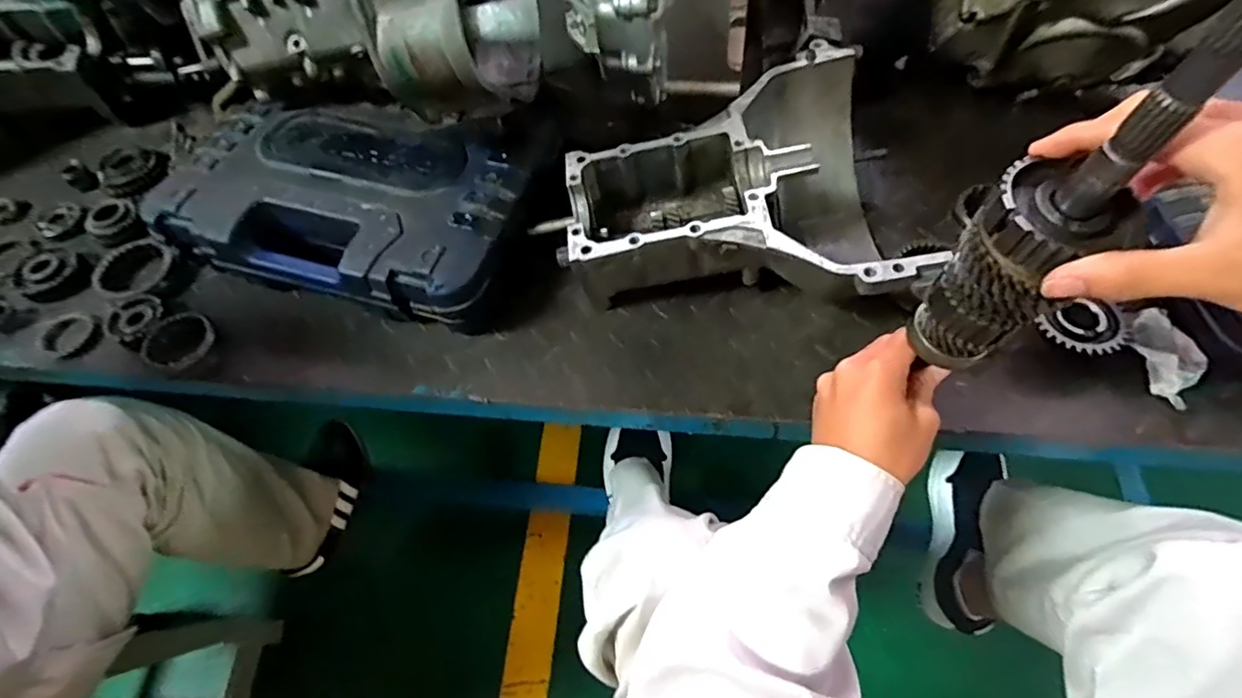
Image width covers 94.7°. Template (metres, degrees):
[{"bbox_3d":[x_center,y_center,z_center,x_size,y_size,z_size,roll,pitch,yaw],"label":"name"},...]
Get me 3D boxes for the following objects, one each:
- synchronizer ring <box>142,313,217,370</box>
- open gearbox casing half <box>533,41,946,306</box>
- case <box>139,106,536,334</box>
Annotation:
[{"bbox_3d":[-0.430,-0.009,0.558,0.064,0.016,0.063,-2,60,3],"label":"synchronizer ring"},{"bbox_3d":[0.096,-0.145,0.564,0.307,0.121,0.259,-1,60,3],"label":"open gearbox casing half"},{"bbox_3d":[-0.271,-0.152,0.600,0.361,0.071,0.206,12,62,11],"label":"case"}]

